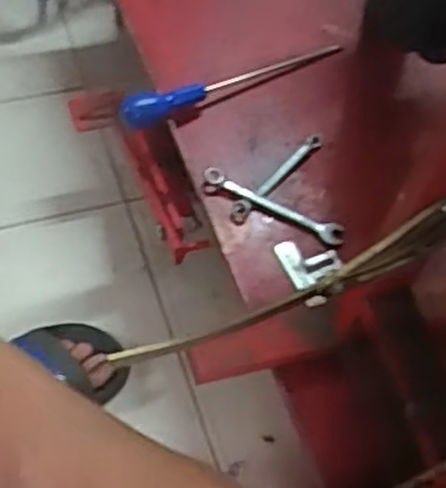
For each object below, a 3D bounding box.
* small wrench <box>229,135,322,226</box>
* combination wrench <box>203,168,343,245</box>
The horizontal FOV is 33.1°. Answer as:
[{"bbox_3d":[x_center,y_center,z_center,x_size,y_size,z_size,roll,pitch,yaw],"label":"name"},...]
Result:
[{"bbox_3d":[0.055,-0.069,0.765,0.019,0.008,0.139,39,62,15],"label":"small wrench"},{"bbox_3d":[0.049,-0.038,0.741,0.147,0.014,0.019,25,59,8],"label":"combination wrench"}]

